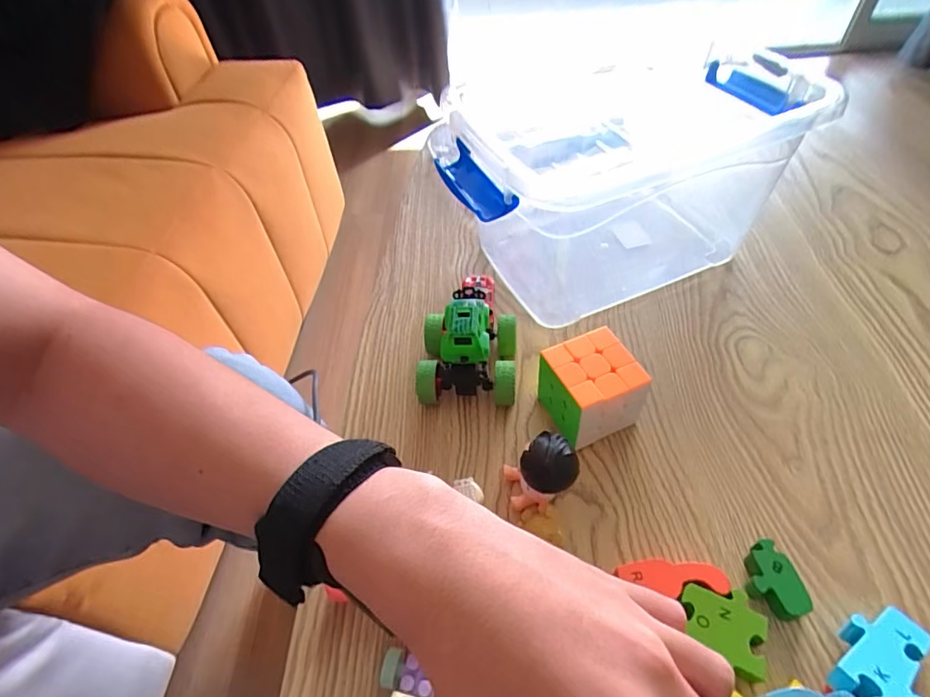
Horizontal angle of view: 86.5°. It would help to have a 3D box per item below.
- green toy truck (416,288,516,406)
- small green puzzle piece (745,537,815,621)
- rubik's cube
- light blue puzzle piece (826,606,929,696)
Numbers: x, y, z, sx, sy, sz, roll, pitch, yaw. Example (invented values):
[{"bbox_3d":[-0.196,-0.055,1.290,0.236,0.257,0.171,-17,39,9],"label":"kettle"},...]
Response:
[{"bbox_3d":[0.002,-0.006,0.390,0.074,0.075,0.079,1,50,6],"label":"green toy truck"},{"bbox_3d":[0.180,0.139,0.292,0.027,0.017,0.041,-14,50,-6],"label":"small green puzzle piece"},{"bbox_3d":[0.090,0.031,0.362,0.057,0.061,0.053,-20,51,-11],"label":"rubik's cube"},{"bbox_3d":[0.212,0.159,0.251,0.066,0.015,0.034,-25,51,-32],"label":"light blue puzzle piece"}]

